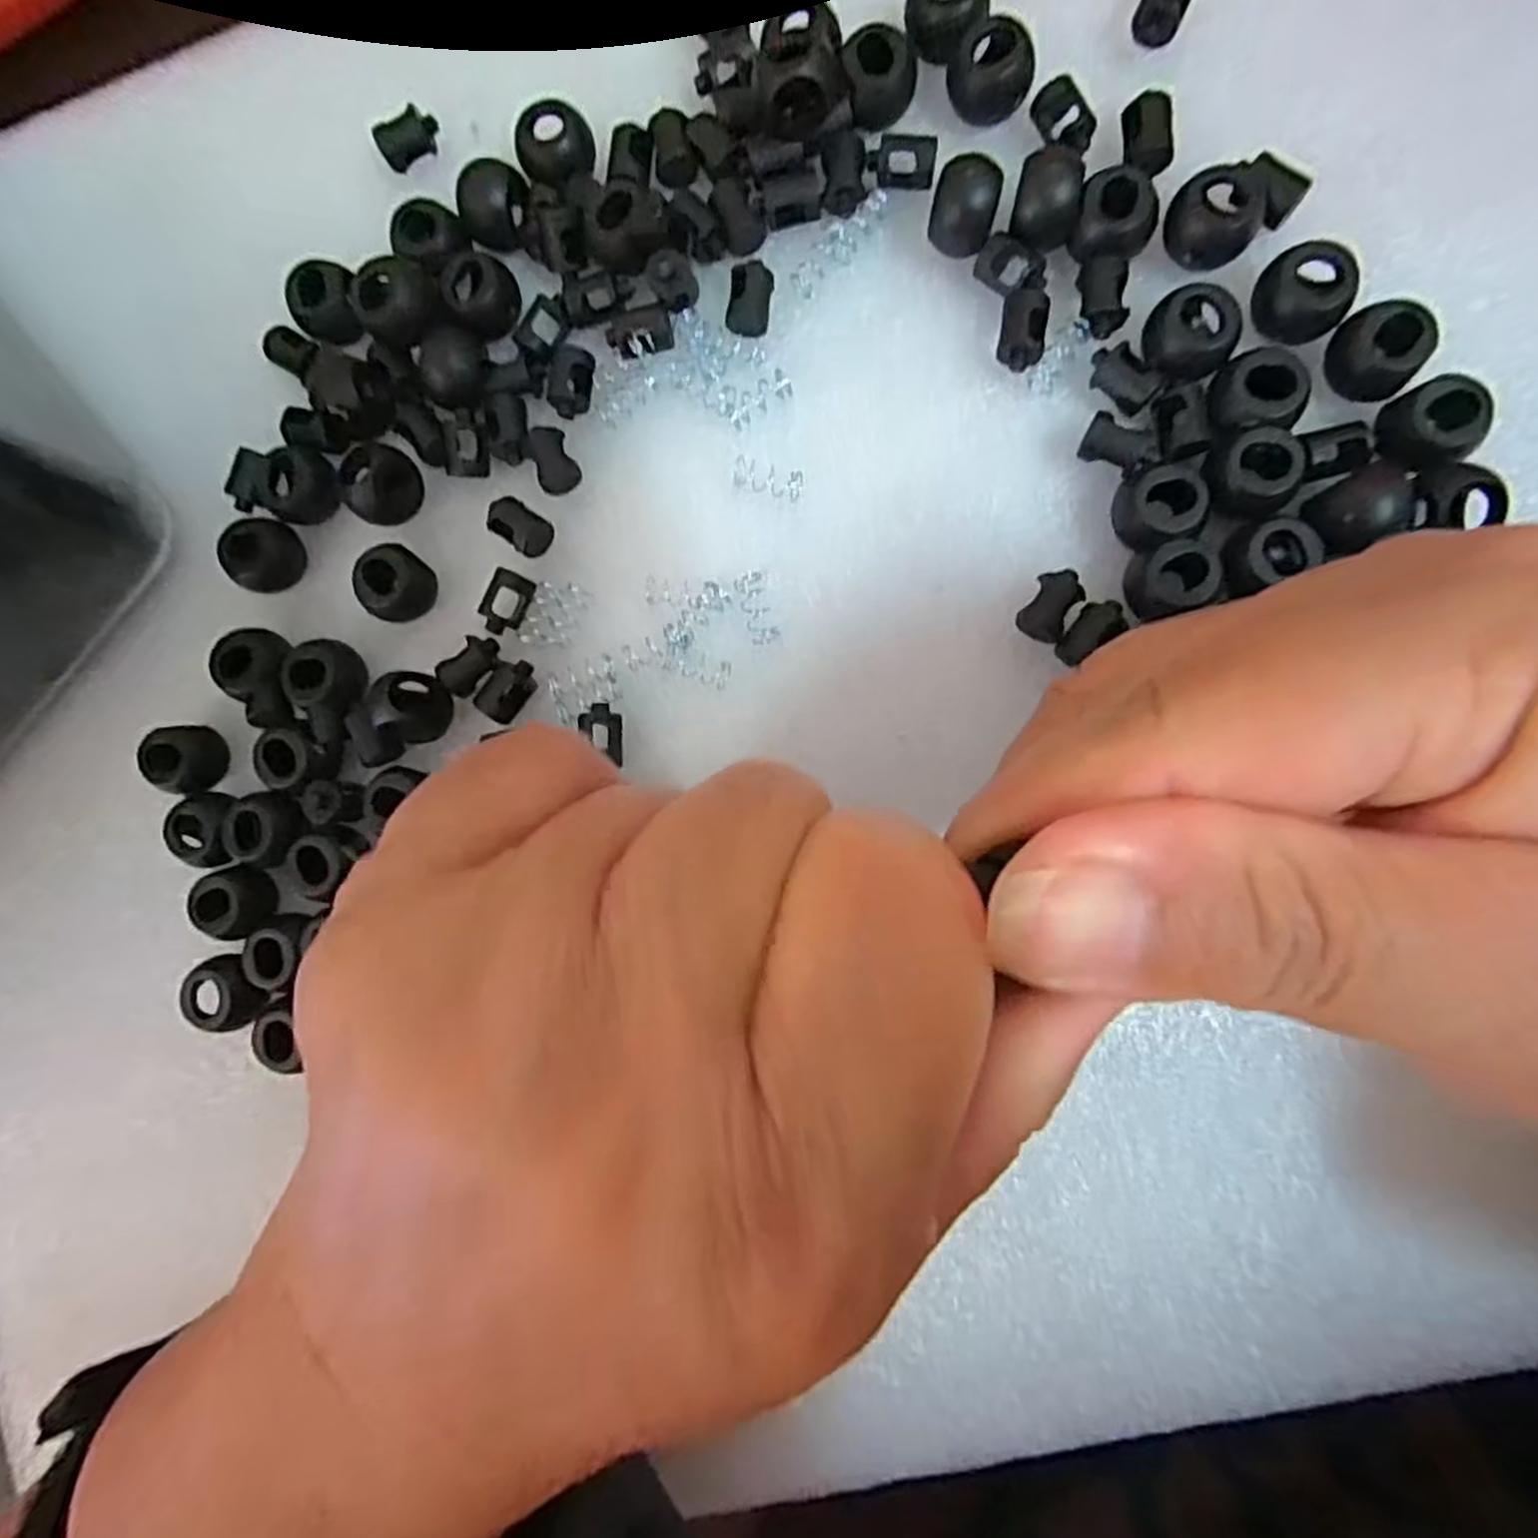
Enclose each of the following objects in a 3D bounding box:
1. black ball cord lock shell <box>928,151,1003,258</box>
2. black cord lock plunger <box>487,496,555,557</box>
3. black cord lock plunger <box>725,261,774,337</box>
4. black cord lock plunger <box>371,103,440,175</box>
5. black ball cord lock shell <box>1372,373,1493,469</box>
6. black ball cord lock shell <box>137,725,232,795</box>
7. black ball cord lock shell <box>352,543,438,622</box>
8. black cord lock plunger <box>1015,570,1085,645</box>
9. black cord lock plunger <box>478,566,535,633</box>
[{"bbox_3d":[0.042,-0.119,0.167,0.013,0.013,0.015,20,91,9],"label":"black ball cord lock shell"},{"bbox_3d":[-0.058,-0.056,0.184,0.015,0.007,0.009,35,93,8],"label":"black cord lock plunger"},{"bbox_3d":[-0.004,-0.106,0.178,0.010,0.004,0.015,5,89,9],"label":"black cord lock plunger"},{"bbox_3d":[-0.088,-0.154,0.192,0.015,0.007,0.007,-37,83,5],"label":"black cord lock plunger"},{"bbox_3d":[0.129,-0.067,0.154,0.016,0.010,0.015,0,88,8],"label":"black ball cord lock shell"},{"bbox_3d":[-0.142,-0.003,0.191,0.012,0.013,0.015,14,90,9],"label":"black ball cord lock shell"},{"bbox_3d":[-0.088,-0.043,0.188,0.015,0.014,0.015,0,88,8],"label":"black ball cord lock shell"},{"bbox_3d":[0.060,-0.034,0.168,0.010,0.008,0.015,33,92,6],"label":"black cord lock plunger"},{"bbox_3d":[-0.061,-0.038,0.182,0.008,0.005,0.015,24,91,8],"label":"black cord lock plunger"}]

